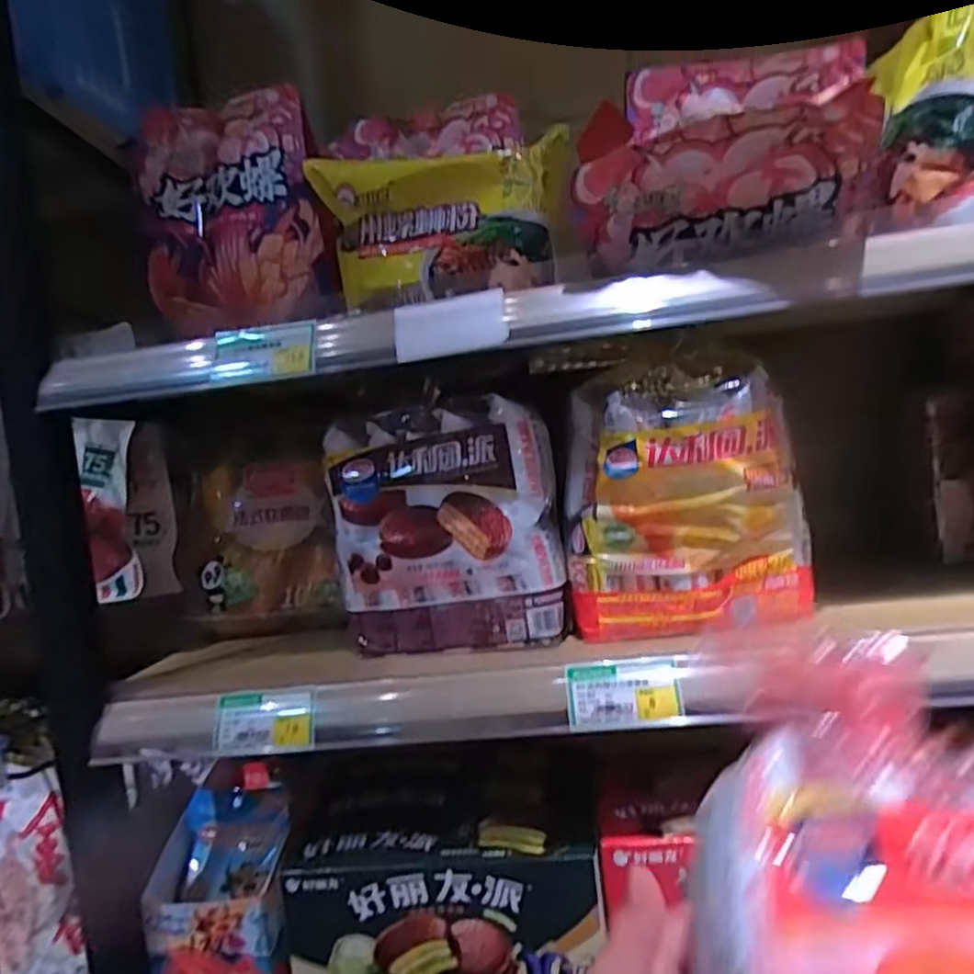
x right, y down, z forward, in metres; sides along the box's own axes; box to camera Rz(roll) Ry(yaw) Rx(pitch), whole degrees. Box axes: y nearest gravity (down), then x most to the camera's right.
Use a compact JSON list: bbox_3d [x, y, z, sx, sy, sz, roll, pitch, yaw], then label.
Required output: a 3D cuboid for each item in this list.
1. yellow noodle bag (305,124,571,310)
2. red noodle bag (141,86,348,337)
[{"bbox_3d":[-0.036,-0.236,0.612,0.217,0.125,0.060,-7,2,0],"label":"yellow noodle bag"},{"bbox_3d":[-0.233,-0.257,0.633,0.176,0.204,0.049,-6,3,11],"label":"red noodle bag"}]

